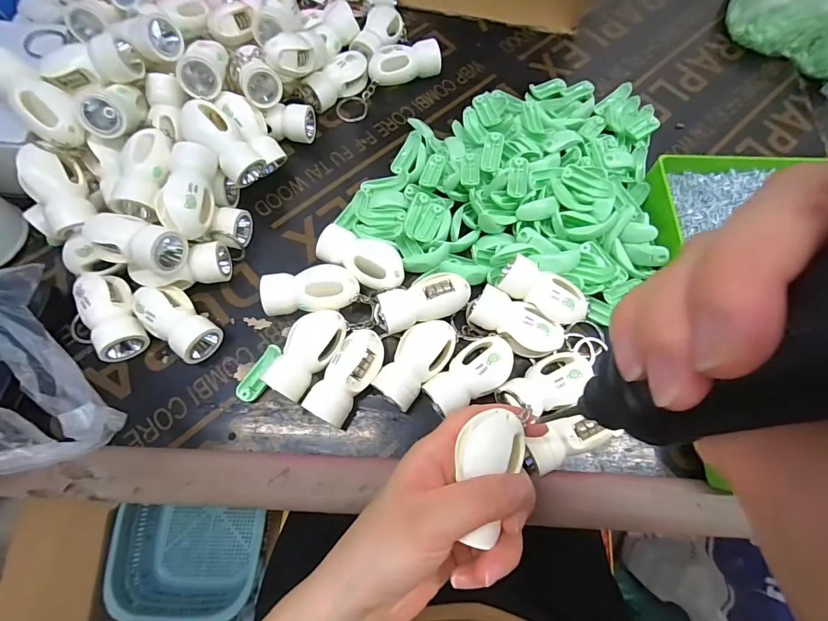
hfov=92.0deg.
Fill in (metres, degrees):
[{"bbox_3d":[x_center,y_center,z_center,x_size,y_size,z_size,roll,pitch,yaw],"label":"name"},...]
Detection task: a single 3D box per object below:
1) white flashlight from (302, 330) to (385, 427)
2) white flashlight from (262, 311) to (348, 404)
[{"bbox_3d":[-0.043,0.044,0.271,0.030,0.031,0.064,30,71,10],"label":"white flashlight"},{"bbox_3d":[-0.073,0.029,0.278,0.034,0.025,0.063,30,71,10],"label":"white flashlight"}]

